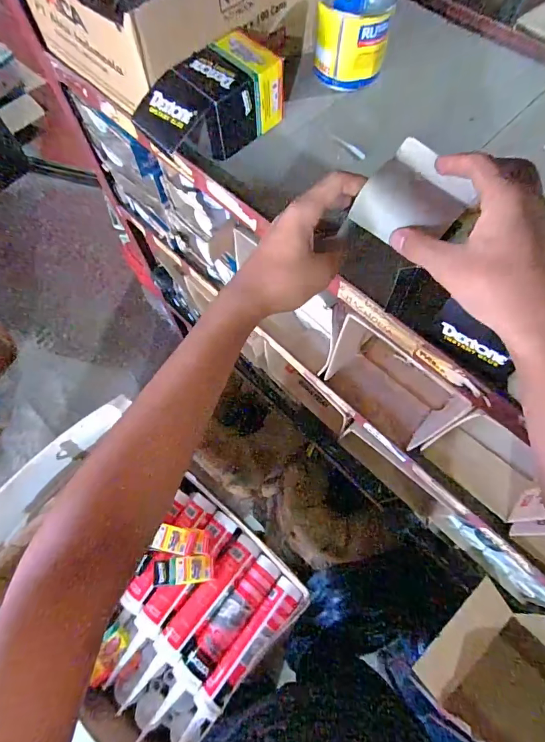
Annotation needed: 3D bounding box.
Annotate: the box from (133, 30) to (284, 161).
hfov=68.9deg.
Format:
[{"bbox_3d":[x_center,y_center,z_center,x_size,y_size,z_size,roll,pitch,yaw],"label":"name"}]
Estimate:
[{"bbox_3d":[-0.072,-0.325,0.482,0.166,0.070,0.085,-40,72,-14],"label":"box"}]

